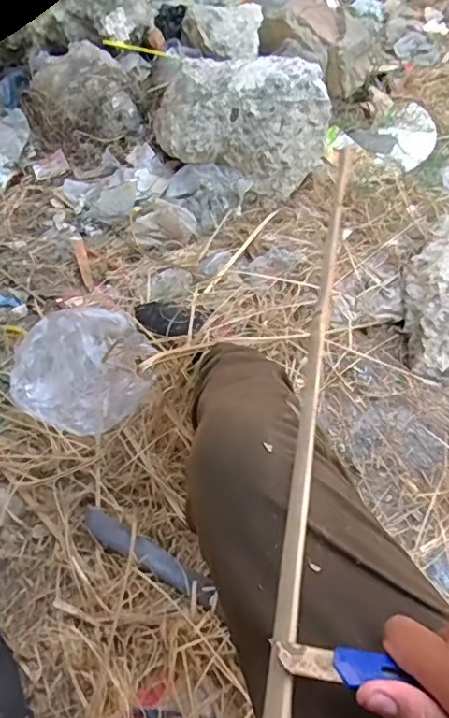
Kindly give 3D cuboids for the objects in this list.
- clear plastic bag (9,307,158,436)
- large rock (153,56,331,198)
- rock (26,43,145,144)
[{"bbox_3d":[-0.207,0.016,0.779,0.198,0.068,0.179,-35,61,-22],"label":"clear plastic bag"},{"bbox_3d":[0.025,-0.487,1.090,0.360,0.203,0.173,9,55,5],"label":"large rock"},{"bbox_3d":[-0.315,-0.562,1.174,0.229,0.134,0.212,-18,56,-12],"label":"rock"}]

